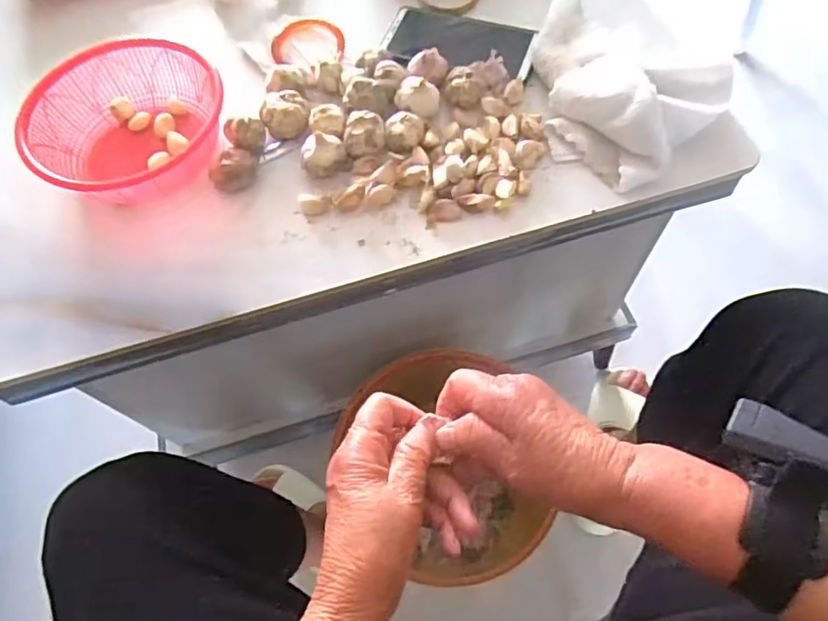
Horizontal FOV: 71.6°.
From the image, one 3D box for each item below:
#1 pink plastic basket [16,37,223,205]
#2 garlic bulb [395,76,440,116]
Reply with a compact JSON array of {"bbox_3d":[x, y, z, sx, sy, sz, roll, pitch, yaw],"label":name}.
[{"bbox_3d":[-0.263,-0.172,0.528,0.165,0.060,0.142,-39,68,-15],"label":"pink plastic basket"},{"bbox_3d":[0.003,-0.201,0.524,0.039,0.028,0.034,0,64,3],"label":"garlic bulb"}]

